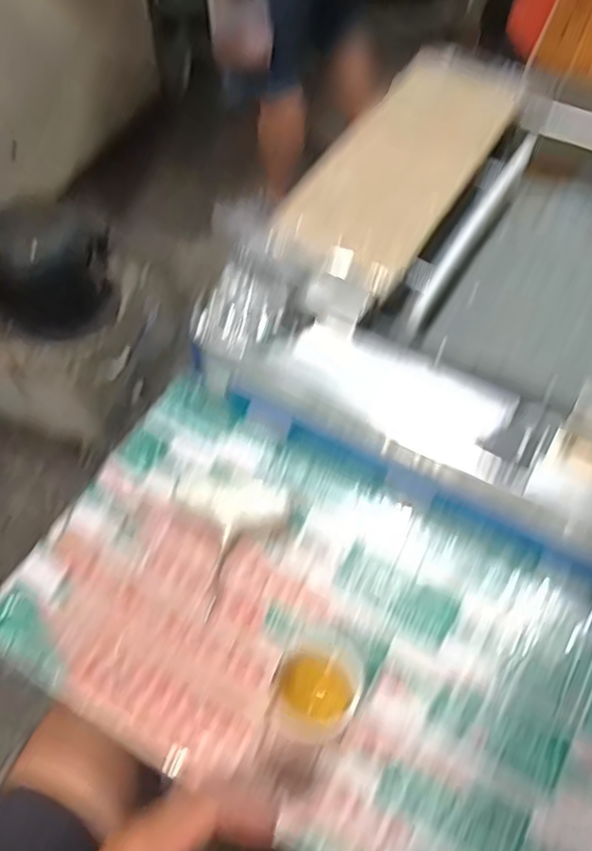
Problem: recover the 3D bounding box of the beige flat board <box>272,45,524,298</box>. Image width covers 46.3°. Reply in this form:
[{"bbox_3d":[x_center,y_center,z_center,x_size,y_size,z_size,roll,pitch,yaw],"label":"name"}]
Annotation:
[{"bbox_3d":[0.135,-0.338,0.844,0.170,0.032,0.487,24,59,18],"label":"beige flat board"}]

